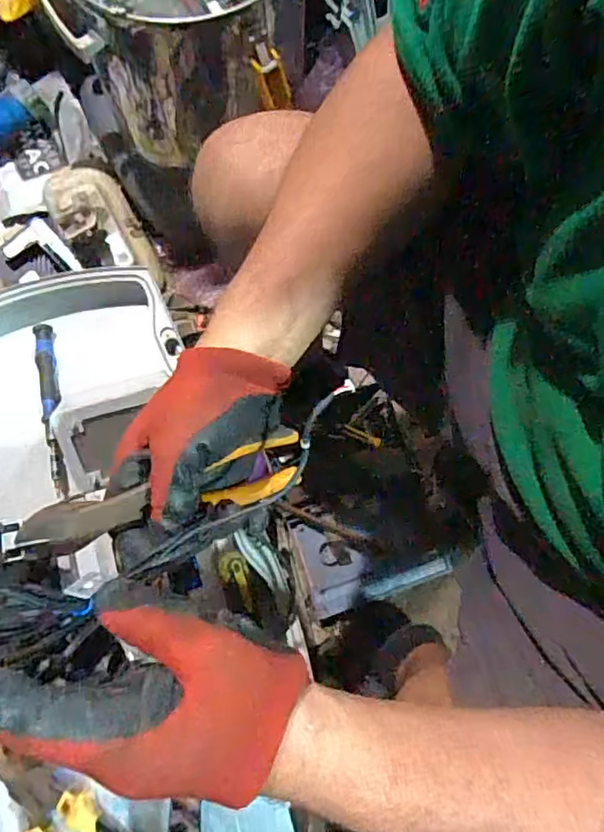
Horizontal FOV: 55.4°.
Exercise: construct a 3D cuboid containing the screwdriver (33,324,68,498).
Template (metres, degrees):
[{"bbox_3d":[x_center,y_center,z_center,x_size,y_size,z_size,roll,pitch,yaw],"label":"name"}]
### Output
[{"bbox_3d":[-0.231,-0.007,0.528,0.015,0.019,0.160,-9,79,-2],"label":"screwdriver"}]

